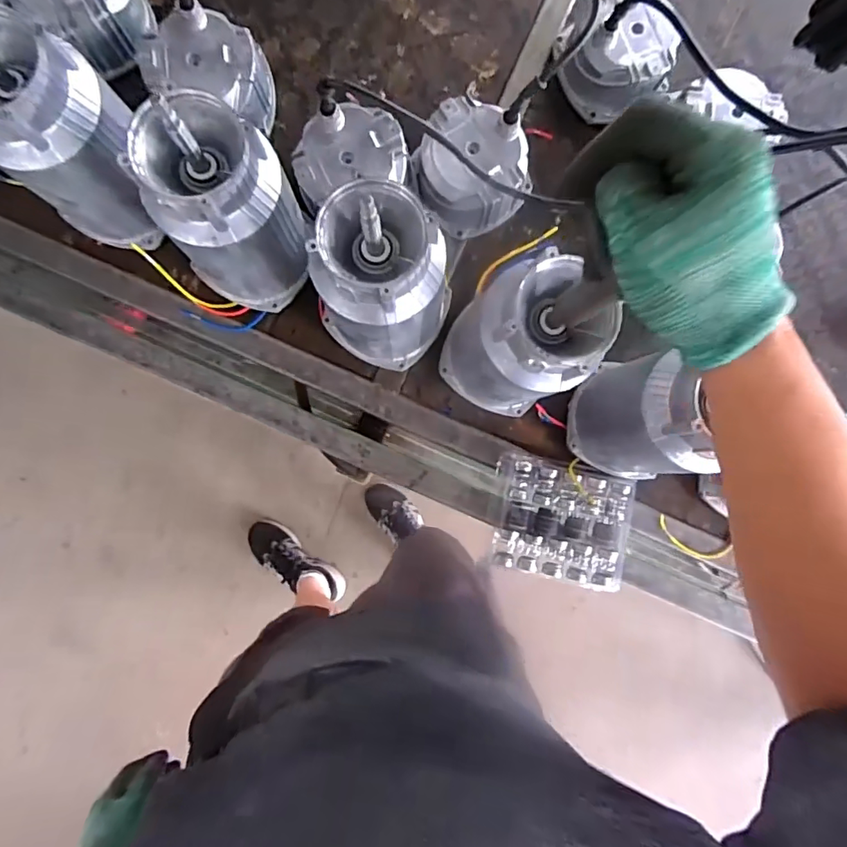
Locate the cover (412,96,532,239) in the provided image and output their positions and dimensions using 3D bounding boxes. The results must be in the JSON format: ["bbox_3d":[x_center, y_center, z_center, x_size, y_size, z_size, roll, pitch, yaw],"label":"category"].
[{"bbox_3d":[0.052,-0.291,0.589,0.113,0.084,0.124,-28,90,-5],"label":"cover"}]

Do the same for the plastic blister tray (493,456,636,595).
[{"bbox_3d":[0.161,0.116,0.609,0.160,0.029,0.131,13,87,-4],"label":"plastic blister tray"}]

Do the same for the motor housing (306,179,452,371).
[{"bbox_3d":[-0.038,-0.133,0.509,0.128,0.221,0.113,30,86,-3],"label":"motor housing"}]

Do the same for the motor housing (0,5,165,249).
[{"bbox_3d":[-0.330,-0.262,0.482,0.107,0.241,0.113,0,89,-4],"label":"motor housing"}]

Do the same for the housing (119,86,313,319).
[{"bbox_3d":[-0.187,-0.195,0.497,0.132,0.226,0.109,14,87,-4],"label":"housing"}]

